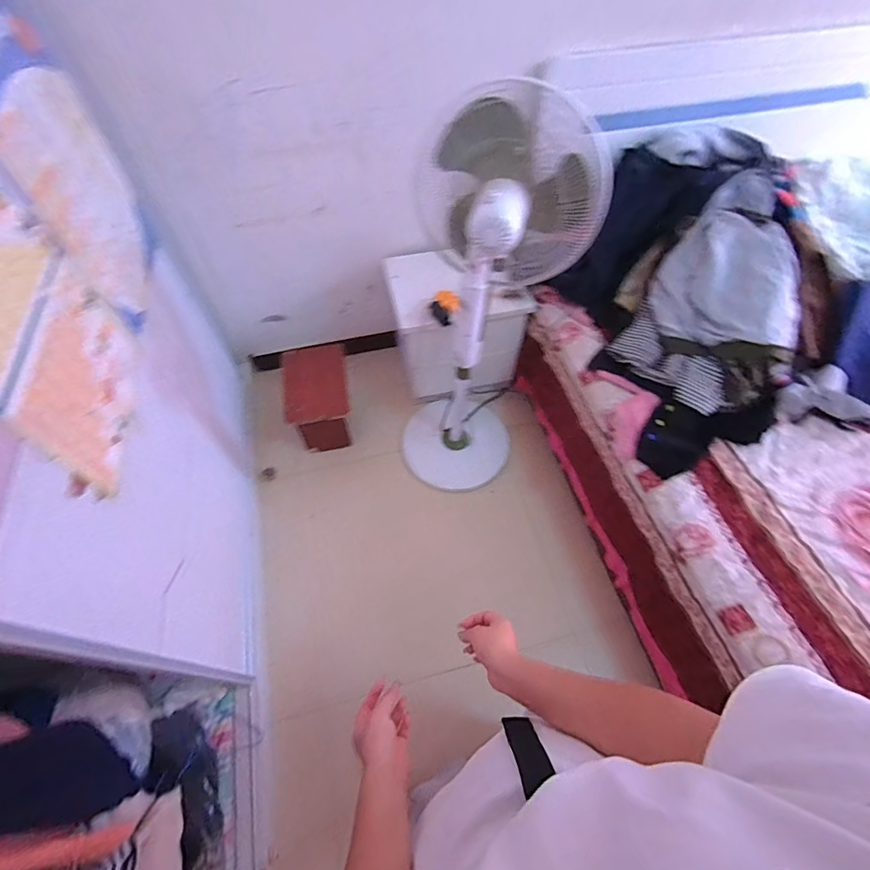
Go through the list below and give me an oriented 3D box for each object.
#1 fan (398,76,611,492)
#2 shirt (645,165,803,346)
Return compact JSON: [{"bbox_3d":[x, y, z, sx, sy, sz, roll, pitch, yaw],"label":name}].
[{"bbox_3d":[0.118,-0.262,1.319,0.454,1.163,0.370,18,59,11],"label":"fan"},{"bbox_3d":[0.872,-0.482,1.269,0.375,0.187,0.564,27,61,16],"label":"shirt"}]

